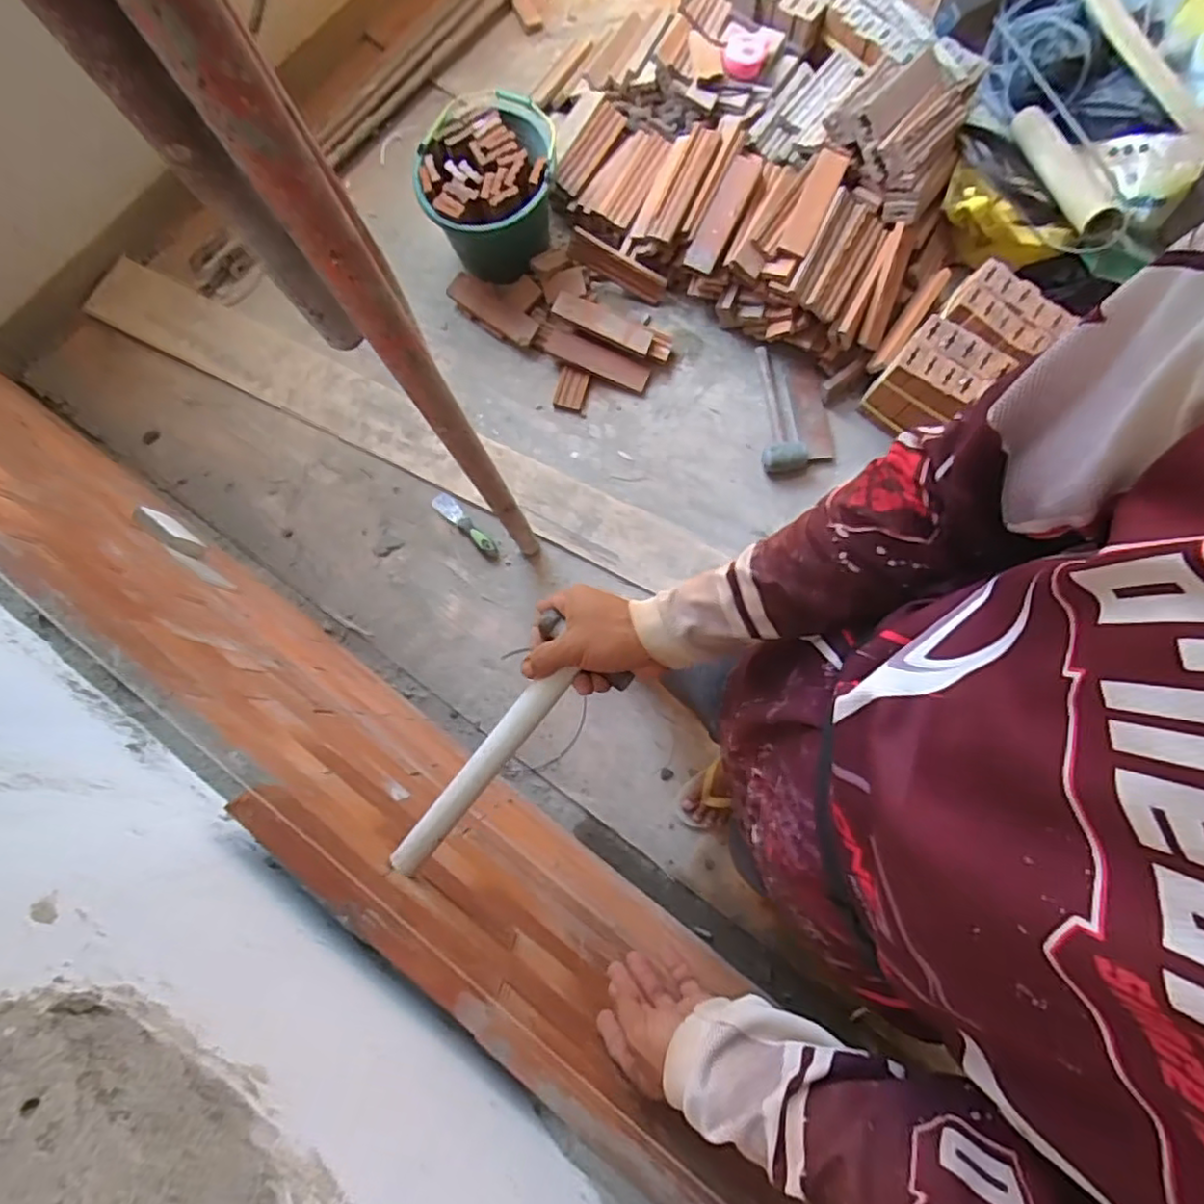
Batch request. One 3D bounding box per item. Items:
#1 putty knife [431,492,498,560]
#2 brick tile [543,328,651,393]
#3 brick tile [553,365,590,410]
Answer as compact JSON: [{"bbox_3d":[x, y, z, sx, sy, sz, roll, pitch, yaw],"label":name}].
[{"bbox_3d":[-0.290,-0.166,1.396,0.183,0.016,0.038,41,81,7],"label":"putty knife"},{"bbox_3d":[-0.012,-0.542,1.457,0.240,0.014,0.056,22,104,-2],"label":"brick tile"},{"bbox_3d":[-0.069,-0.482,1.463,0.065,0.016,0.089,14,79,2],"label":"brick tile"}]

